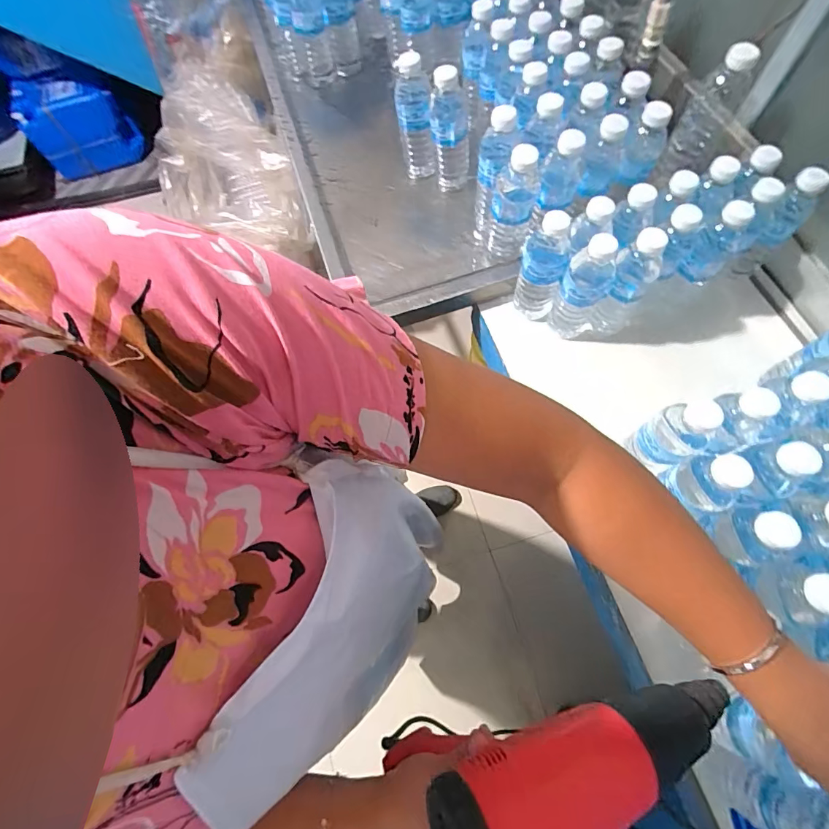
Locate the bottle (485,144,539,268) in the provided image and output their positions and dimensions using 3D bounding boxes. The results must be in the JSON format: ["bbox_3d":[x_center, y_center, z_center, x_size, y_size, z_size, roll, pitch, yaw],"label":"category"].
[{"bbox_3d":[0.131,-0.288,0.588,0.062,0.172,0.062,11,69,7],"label":"bottle"}]

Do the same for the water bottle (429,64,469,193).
[{"bbox_3d":[0.053,-0.427,0.639,0.063,0.163,0.067,1,68,3],"label":"water bottle"}]

